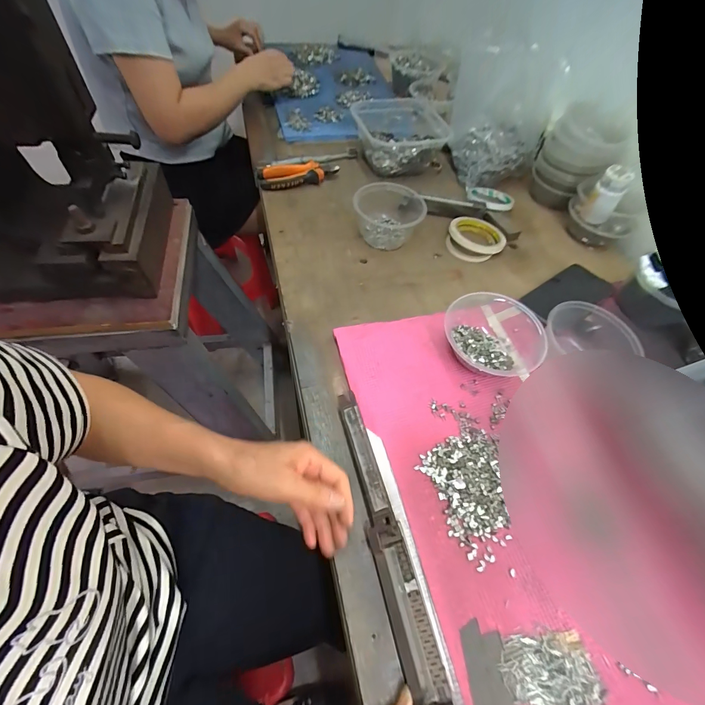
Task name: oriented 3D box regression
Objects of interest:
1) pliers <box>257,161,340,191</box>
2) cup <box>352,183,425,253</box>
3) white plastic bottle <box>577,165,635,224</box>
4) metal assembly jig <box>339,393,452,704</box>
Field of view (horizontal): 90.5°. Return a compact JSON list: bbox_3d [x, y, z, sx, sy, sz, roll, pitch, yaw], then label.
[{"bbox_3d":[-0.101,-0.337,0.661,0.153,0.025,0.069,-9,58,-8],"label":"pliers"},{"bbox_3d":[0.062,-0.238,0.589,0.112,0.059,0.112,1,57,-2],"label":"cup"},{"bbox_3d":[0.419,-0.258,0.578,0.044,0.085,0.035,31,59,14],"label":"white plastic bottle"},{"bbox_3d":[0.026,0.181,0.332,0.048,0.020,0.301,-11,61,-9],"label":"metal assembly jig"}]

